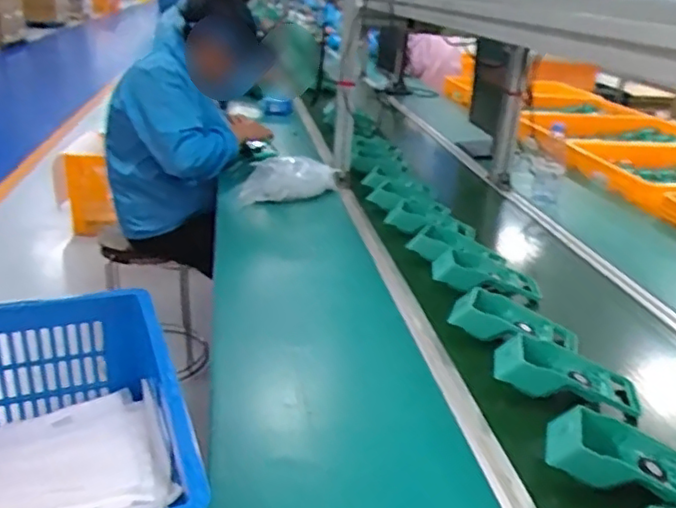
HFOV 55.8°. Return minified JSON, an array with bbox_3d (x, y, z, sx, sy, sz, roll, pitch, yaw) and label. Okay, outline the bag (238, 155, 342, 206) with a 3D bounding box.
[{"bbox_3d":[-0.103,-0.189,1.531,0.255,0.107,0.085,-9,27,-28],"label":"bag"}]

